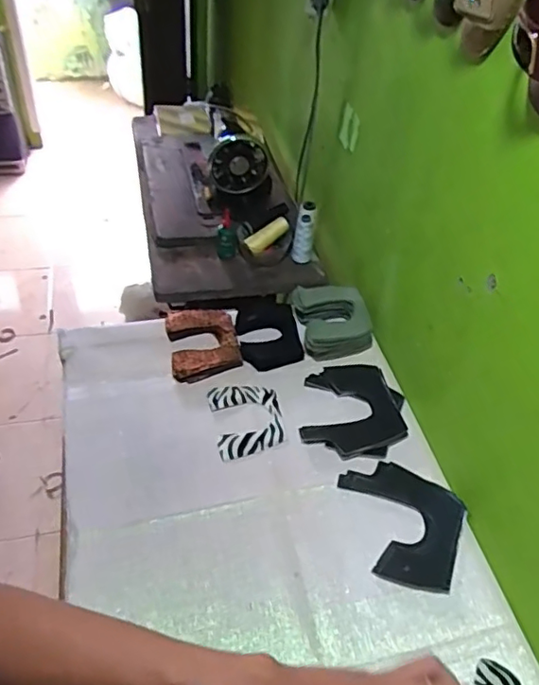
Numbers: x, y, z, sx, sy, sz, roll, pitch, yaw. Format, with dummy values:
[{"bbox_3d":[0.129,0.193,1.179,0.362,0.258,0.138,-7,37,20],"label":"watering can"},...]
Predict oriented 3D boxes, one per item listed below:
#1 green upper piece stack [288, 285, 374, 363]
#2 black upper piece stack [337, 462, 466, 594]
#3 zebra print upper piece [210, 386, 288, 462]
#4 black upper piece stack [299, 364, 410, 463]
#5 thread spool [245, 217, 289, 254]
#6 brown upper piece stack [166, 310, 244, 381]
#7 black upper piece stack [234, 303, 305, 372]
[{"bbox_3d":[0.123,-0.043,1.146,0.135,0.070,0.153,-11,48,-17],"label":"green upper piece stack"},{"bbox_3d":[0.195,0.269,0.884,0.190,0.007,0.193,20,46,13],"label":"black upper piece stack"},{"bbox_3d":[-0.038,0.134,1.003,0.119,0.010,0.143,-5,49,-15],"label":"zebra print upper piece"},{"bbox_3d":[0.150,0.119,1.019,0.173,0.025,0.190,9,45,2],"label":"black upper piece stack"},{"bbox_3d":[-0.002,-0.244,1.313,0.113,0.035,0.035,-37,57,-14],"label":"thread spool"},{"bbox_3d":[-0.128,0.002,1.111,0.134,0.038,0.163,-6,46,-12],"label":"brown upper piece stack"},{"bbox_3d":[-0.005,-0.017,1.146,0.122,0.033,0.154,-10,47,-16],"label":"black upper piece stack"}]

